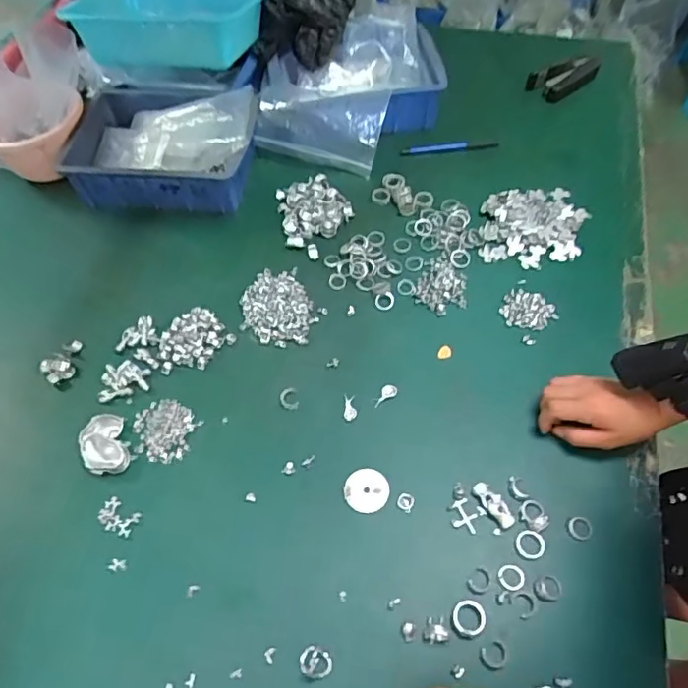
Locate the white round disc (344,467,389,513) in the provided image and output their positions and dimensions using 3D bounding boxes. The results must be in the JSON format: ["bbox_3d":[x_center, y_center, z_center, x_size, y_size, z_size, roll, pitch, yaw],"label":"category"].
[{"bbox_3d":[0.022,0.142,0.537,0.042,0.004,0.041,6,58,6],"label":"white round disc"}]

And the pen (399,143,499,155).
[{"bbox_3d":[0.154,-0.290,0.808,0.142,0.011,0.012,-5,57,-1],"label":"pen"}]

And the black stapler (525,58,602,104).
[{"bbox_3d":[0.358,-0.425,0.882,0.109,0.026,0.067,-24,60,-13],"label":"black stapler"}]

